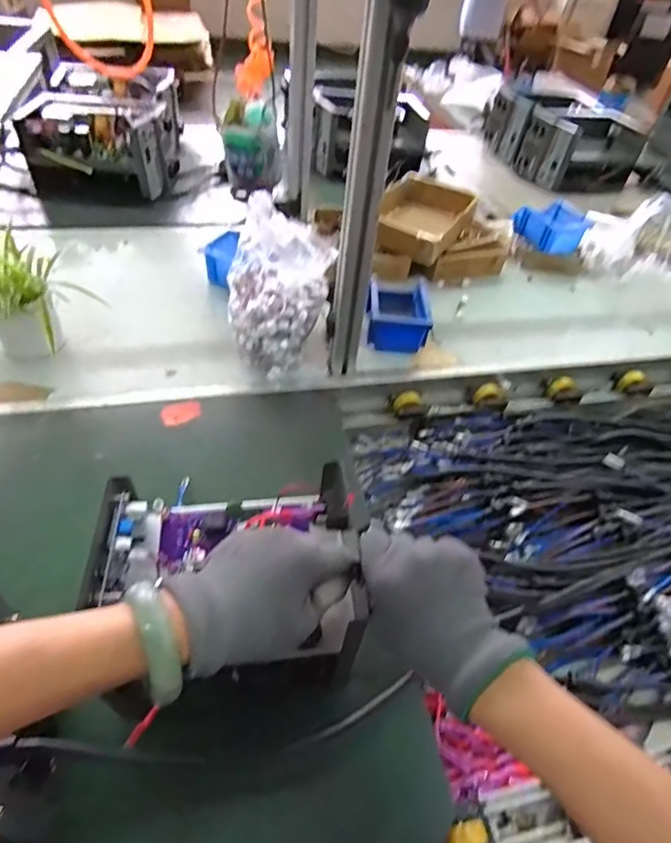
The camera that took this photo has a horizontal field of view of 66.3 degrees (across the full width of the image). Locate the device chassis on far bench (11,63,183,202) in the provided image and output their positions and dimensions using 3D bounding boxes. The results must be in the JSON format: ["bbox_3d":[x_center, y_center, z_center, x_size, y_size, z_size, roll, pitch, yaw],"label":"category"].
[{"bbox_3d":[-0.541,-0.704,1.259,0.299,0.180,0.416,-1,48,-8],"label":"device chassis on far bench"}]

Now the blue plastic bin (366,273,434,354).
[{"bbox_3d":[0.105,-0.197,0.916,0.104,0.078,0.163,4,48,-4],"label":"blue plastic bin"}]

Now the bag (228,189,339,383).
[{"bbox_3d":[-0.091,-0.201,0.807,0.154,0.222,0.172,1,48,-6],"label":"bag"}]

